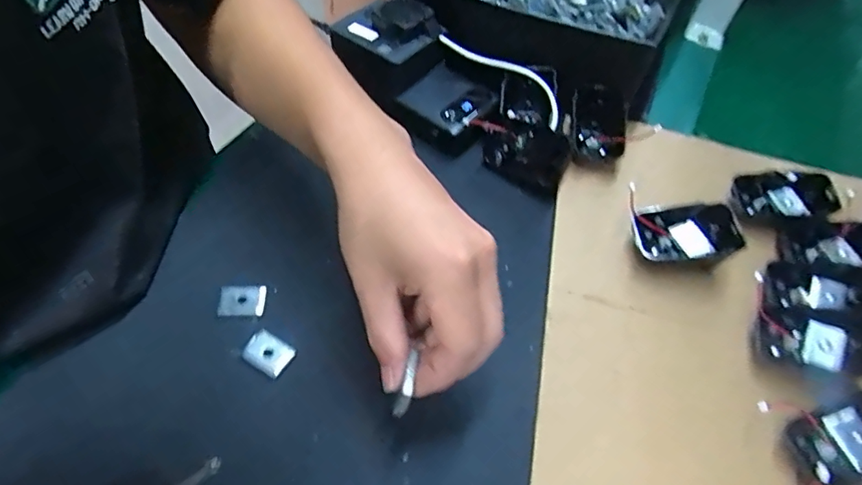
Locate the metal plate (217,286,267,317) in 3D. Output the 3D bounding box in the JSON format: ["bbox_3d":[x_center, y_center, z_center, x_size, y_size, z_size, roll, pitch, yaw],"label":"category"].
[{"bbox_3d":[-0.122,0.038,0.329,0.029,0.005,0.020,1,53,-5],"label":"metal plate"}]

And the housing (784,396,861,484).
[{"bbox_3d":[0.244,0.115,0.294,0.073,0.021,0.040,-13,55,-14],"label":"housing"}]

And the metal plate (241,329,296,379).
[{"bbox_3d":[-0.099,0.067,0.310,0.028,0.004,0.020,31,56,17],"label":"metal plate"}]

